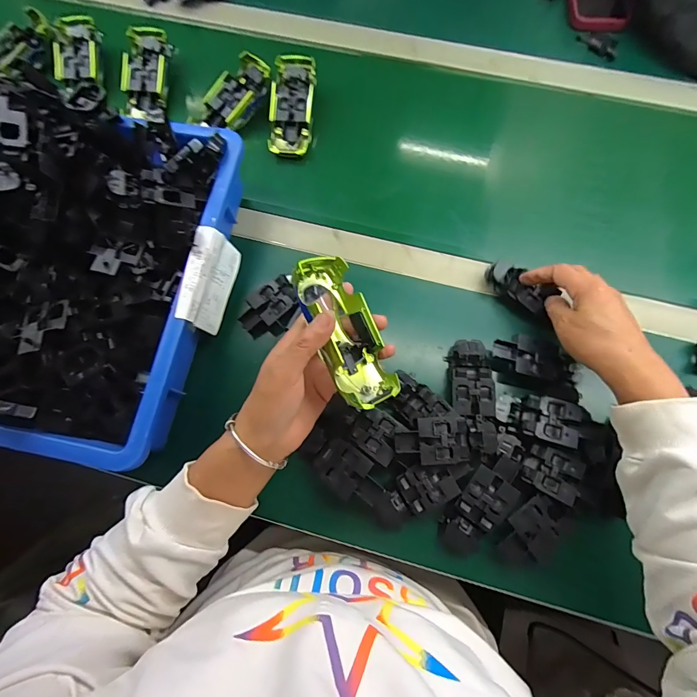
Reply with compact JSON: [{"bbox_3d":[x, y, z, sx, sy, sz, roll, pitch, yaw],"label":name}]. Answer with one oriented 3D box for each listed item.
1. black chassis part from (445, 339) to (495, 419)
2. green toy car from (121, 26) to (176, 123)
[{"bbox_3d":[0.130,0.030,0.387,0.045,0.012,0.079,1,74,0],"label":"black chassis part"},{"bbox_3d":[-0.284,-0.383,0.520,0.057,0.024,0.122,3,93,1],"label":"green toy car"}]

